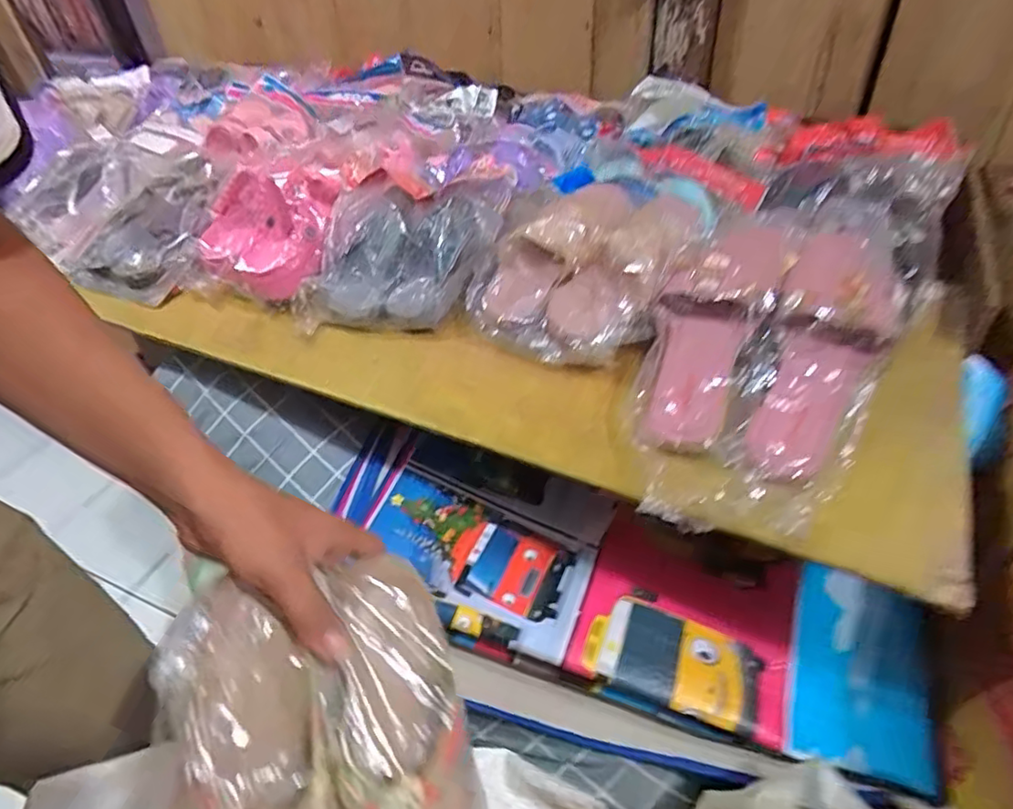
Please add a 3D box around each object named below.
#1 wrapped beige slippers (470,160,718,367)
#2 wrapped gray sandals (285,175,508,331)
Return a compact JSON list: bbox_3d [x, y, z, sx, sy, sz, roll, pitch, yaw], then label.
[{"bbox_3d":[0.091,-0.165,0.648,0.199,0.125,0.257,23,47,25],"label":"wrapped beige slippers"},{"bbox_3d":[-0.119,-0.162,0.696,0.212,0.080,0.178,7,80,14],"label":"wrapped gray sandals"}]

